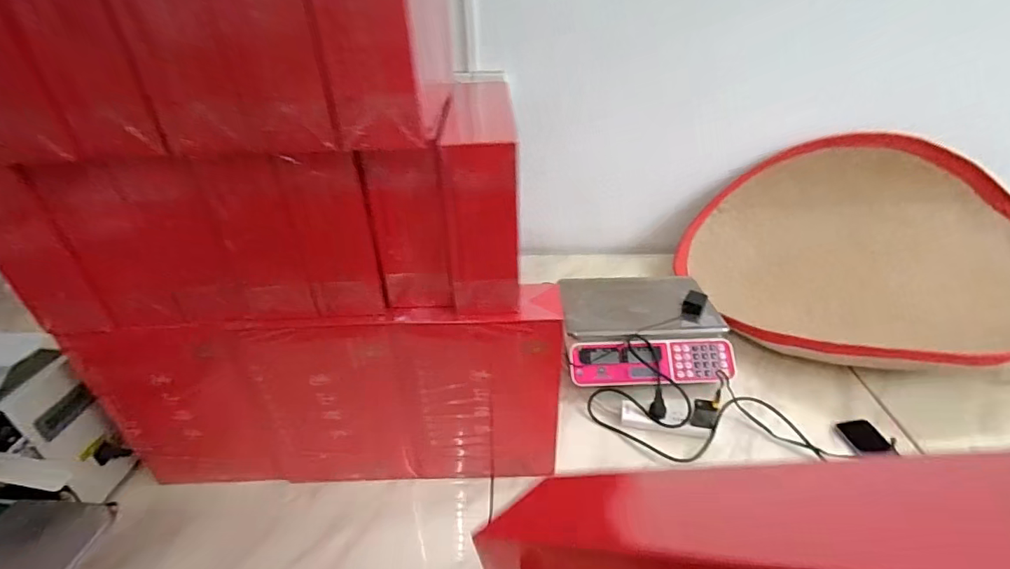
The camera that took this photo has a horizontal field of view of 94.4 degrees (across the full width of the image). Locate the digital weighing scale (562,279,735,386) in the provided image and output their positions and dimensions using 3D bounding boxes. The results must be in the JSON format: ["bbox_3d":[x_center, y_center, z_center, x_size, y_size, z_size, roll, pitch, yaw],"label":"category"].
[{"bbox_3d":[0.308,0.104,1.064,0.351,0.120,0.310,-3,33,-2],"label":"digital weighing scale"}]

